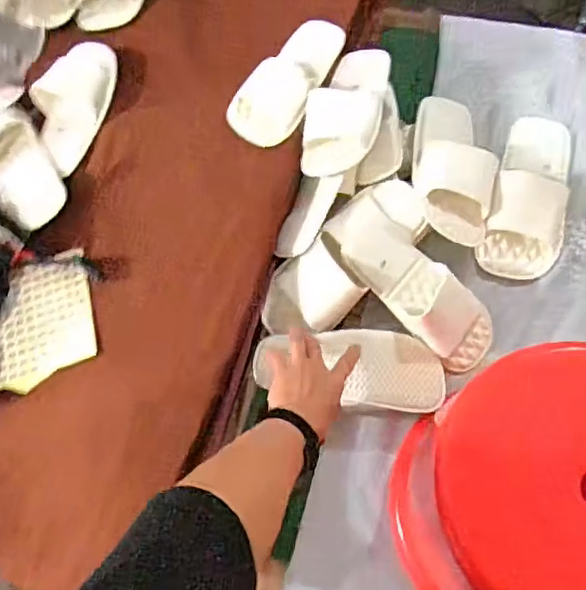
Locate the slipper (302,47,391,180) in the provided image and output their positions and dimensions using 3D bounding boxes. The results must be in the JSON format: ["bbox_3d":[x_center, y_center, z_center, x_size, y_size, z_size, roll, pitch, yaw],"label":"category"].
[{"bbox_3d":[0.076,-0.273,0.797,0.100,0.065,0.220,11,69,8],"label":"slipper"}]

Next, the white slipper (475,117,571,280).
[{"bbox_3d":[0.349,-0.153,0.816,0.109,0.064,0.274,15,70,13],"label":"white slipper"}]

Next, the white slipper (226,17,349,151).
[{"bbox_3d":[-0.002,-0.312,0.817,0.099,0.062,0.225,28,73,17],"label":"white slipper"}]

